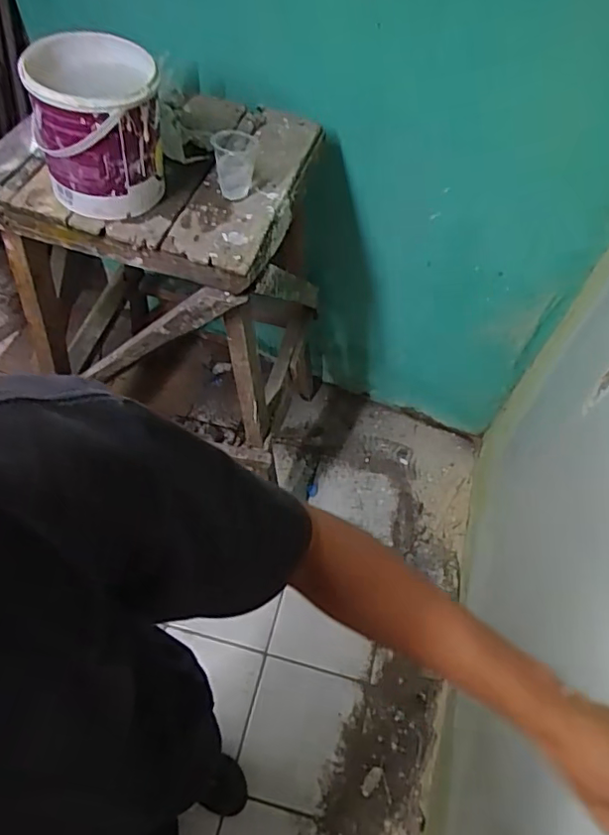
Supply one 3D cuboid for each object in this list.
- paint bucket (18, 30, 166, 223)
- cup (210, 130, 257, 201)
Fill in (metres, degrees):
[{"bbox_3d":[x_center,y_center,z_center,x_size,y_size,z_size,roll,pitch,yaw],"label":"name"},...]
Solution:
[{"bbox_3d":[-0.309,-0.435,0.863,0.184,0.193,0.160,-12,60,-11],"label":"paint bucket"},{"bbox_3d":[-0.115,-0.420,0.953,0.072,0.078,0.074,-4,59,-6],"label":"cup"}]

